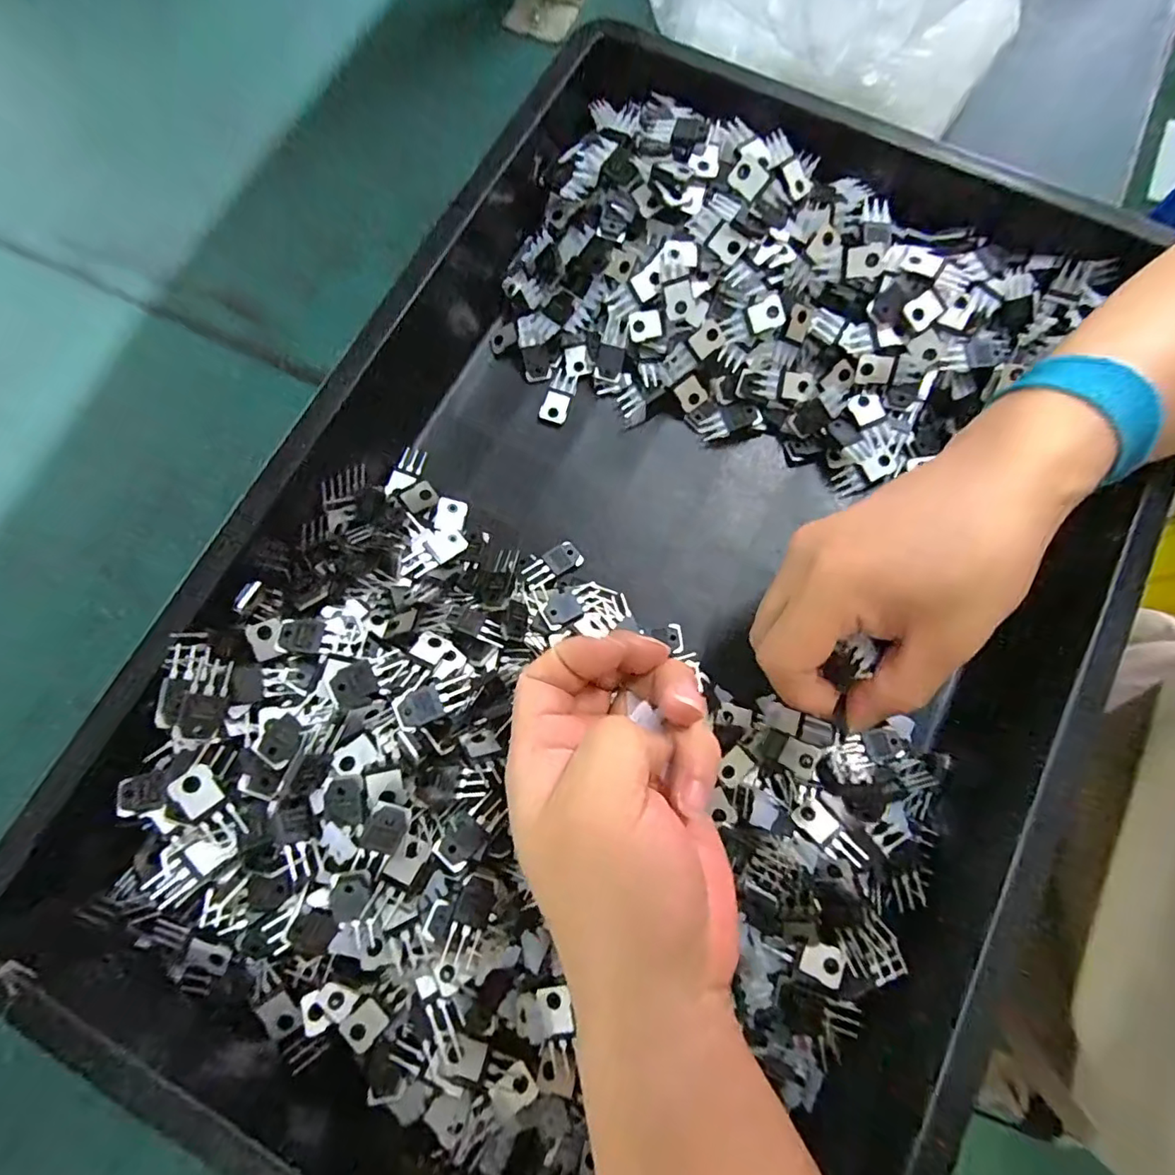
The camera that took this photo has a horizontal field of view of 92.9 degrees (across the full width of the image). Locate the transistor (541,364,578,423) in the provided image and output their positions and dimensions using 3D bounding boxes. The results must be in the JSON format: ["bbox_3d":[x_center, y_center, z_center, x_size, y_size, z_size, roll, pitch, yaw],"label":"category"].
[{"bbox_3d":[-0.016,-0.117,0.335,0.016,0.004,0.036,14,77,3],"label":"transistor"}]

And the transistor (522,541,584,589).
[{"bbox_3d":[-0.019,-0.013,0.309,0.033,0.004,0.016,-28,77,-14],"label":"transistor"}]

